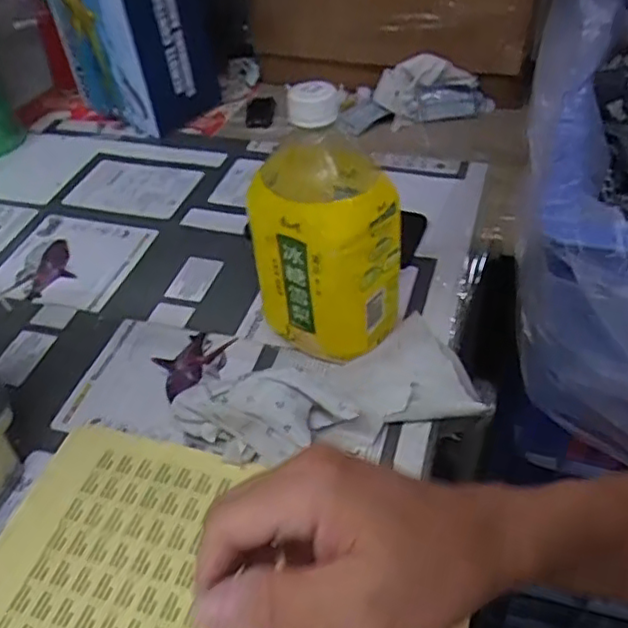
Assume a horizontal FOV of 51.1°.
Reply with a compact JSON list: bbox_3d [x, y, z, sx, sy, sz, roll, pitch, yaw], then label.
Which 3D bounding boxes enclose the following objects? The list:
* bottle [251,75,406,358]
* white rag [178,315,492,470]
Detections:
[{"bbox_3d":[0.013,-0.061,0.465,0.086,0.203,0.082,-3,43,3],"label":"bottle"},{"bbox_3d":[0.012,0.051,0.459,0.204,0.060,0.091,-18,45,-14],"label":"white rag"}]

